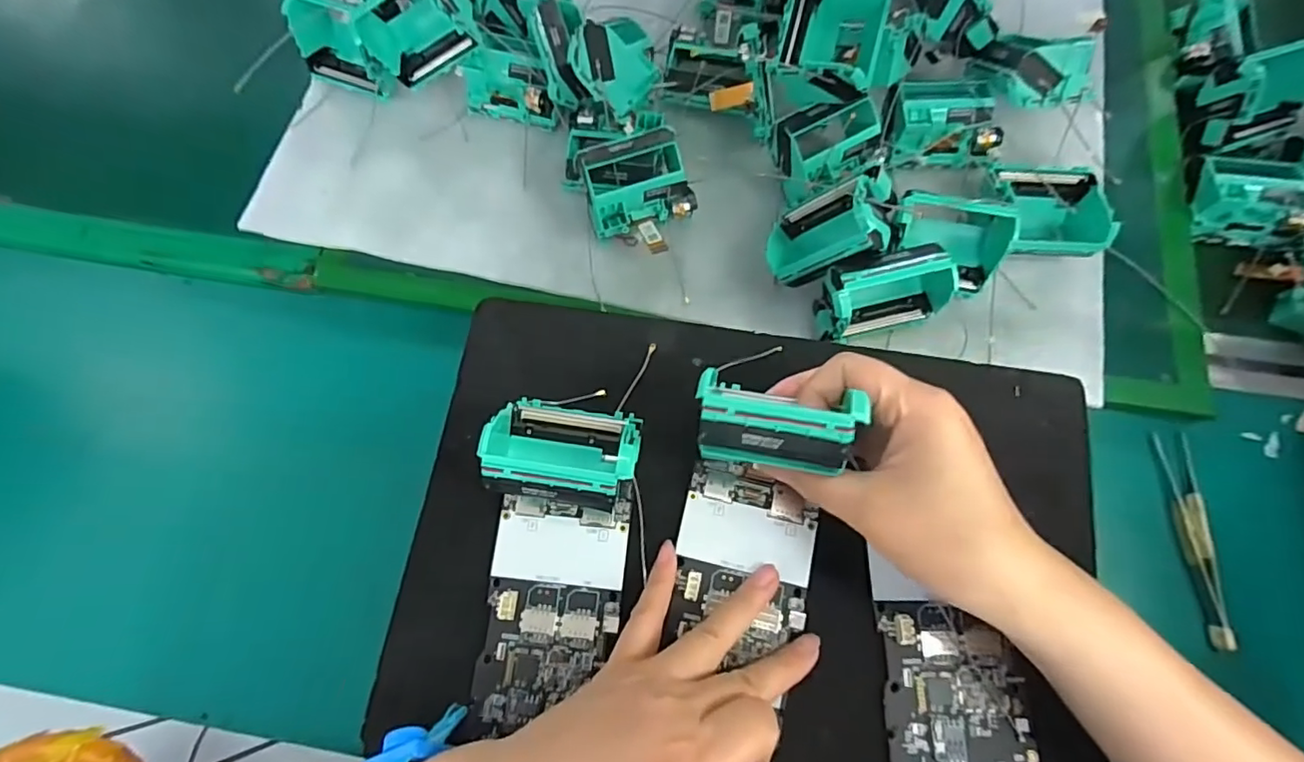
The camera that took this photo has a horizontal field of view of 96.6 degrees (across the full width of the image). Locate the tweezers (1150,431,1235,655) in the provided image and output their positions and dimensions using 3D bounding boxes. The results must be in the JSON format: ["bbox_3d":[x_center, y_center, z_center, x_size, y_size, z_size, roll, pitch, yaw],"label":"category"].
[{"bbox_3d":[0.335,0.095,0.356,0.018,0.010,0.126,1,72,2],"label":"tweezers"}]

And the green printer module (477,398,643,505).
[{"bbox_3d":[-0.043,0.034,0.286,0.074,0.055,0.052,4,72,3],"label":"green printer module"}]

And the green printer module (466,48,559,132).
[{"bbox_3d":[-0.101,-0.214,0.427,0.073,0.041,0.030,16,73,7],"label":"green printer module"}]

